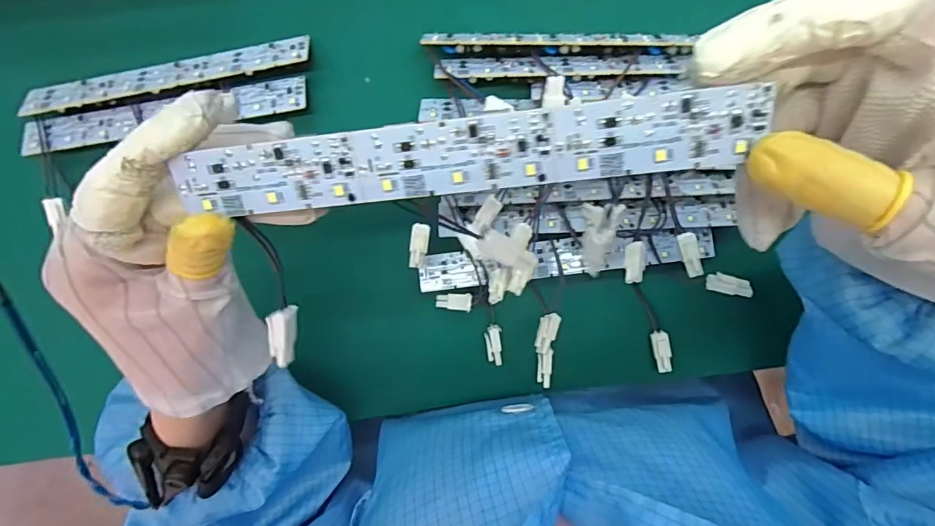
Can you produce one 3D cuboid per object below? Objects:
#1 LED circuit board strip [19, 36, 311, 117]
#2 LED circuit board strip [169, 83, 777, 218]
[{"bbox_3d":[-0.192,-0.120,0.312,0.187,0.008,0.024,-11,65,1],"label":"LED circuit board strip"},{"bbox_3d":[-0.003,-0.034,0.155,0.181,0.004,0.024,-5,116,5],"label":"LED circuit board strip"}]

